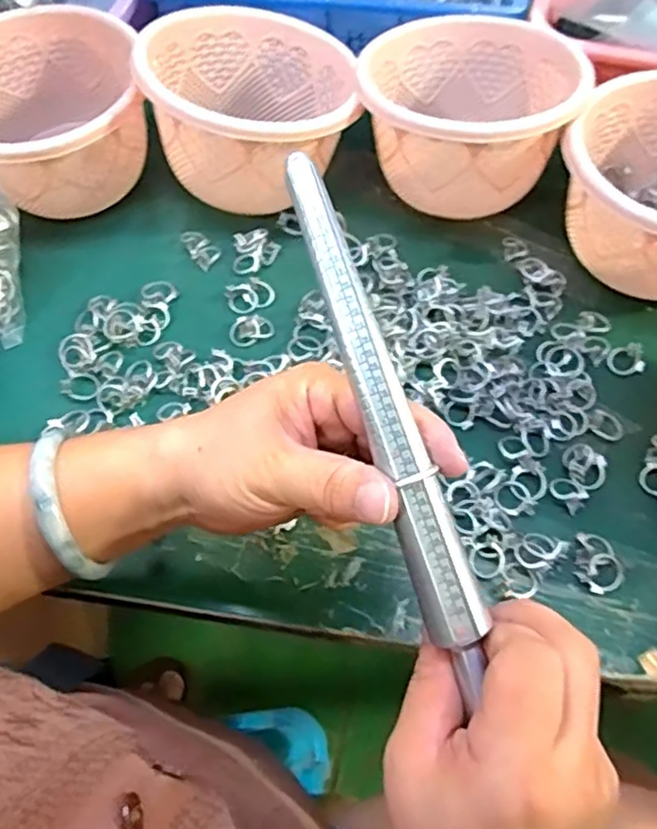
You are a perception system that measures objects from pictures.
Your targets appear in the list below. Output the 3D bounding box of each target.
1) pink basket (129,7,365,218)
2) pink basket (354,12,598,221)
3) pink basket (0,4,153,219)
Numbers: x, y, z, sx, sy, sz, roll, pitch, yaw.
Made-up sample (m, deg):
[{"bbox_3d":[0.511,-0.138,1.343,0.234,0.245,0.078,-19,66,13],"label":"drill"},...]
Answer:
[{"bbox_3d":[-0.052,-0.211,0.464,0.138,0.096,0.141,-1,60,-1],"label":"pink basket"},{"bbox_3d":[0.096,-0.212,0.456,0.140,0.080,0.148,17,61,10],"label":"pink basket"},{"bbox_3d":[-0.197,-0.206,0.465,0.131,0.078,0.144,-12,61,-7],"label":"pink basket"}]

